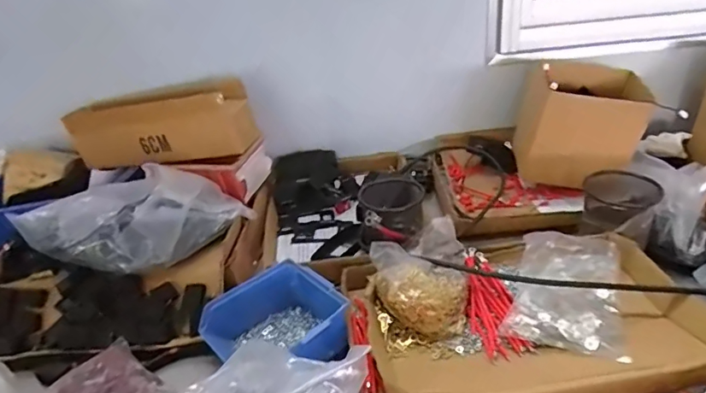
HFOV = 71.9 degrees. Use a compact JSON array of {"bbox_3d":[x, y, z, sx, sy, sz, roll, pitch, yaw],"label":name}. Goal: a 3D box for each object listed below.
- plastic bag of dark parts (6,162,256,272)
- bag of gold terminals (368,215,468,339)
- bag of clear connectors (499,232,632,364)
[{"bbox_3d":[-0.276,0.028,0.639,0.247,0.108,0.129,-6,30,0],"label":"plastic bag of dark parts"},{"bbox_3d":[0.078,0.093,0.582,0.112,0.055,0.147,-3,30,5],"label":"bag of gold terminals"},{"bbox_3d":[0.237,0.098,0.538,0.110,0.040,0.161,7,33,22],"label":"bag of clear connectors"}]

